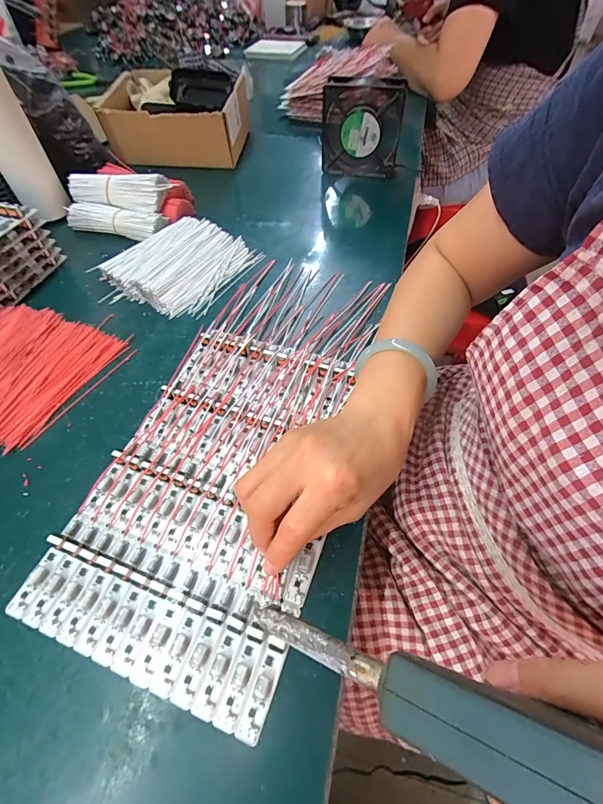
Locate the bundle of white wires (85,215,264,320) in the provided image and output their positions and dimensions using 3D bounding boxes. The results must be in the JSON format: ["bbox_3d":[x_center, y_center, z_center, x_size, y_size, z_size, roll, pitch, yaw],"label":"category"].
[{"bbox_3d":[-0.157,-0.179,0.467,0.149,0.026,0.166,29,60,19],"label":"bundle of white wires"}]

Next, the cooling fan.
[{"bbox_3d":[0.093,-0.419,0.575,0.120,0.133,0.035,5,55,4],"label":"cooling fan"}]

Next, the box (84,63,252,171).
[{"bbox_3d":[-0.214,-0.491,0.637,0.226,0.087,0.169,-1,55,-1],"label":"box"}]

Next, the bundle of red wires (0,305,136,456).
[{"bbox_3d":[-0.292,-0.039,0.372,0.156,0.024,0.176,29,60,18],"label":"bundle of red wires"}]

